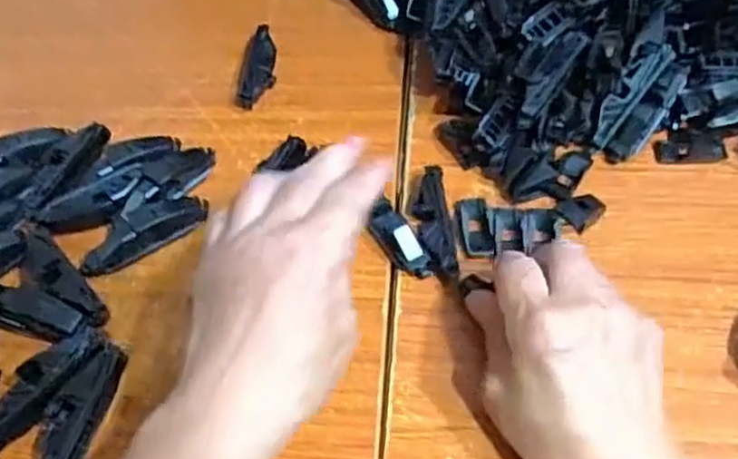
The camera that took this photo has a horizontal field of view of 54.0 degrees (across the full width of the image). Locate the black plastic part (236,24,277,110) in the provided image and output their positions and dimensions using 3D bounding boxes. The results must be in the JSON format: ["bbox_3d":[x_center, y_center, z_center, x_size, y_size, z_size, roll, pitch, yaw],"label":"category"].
[{"bbox_3d":[-0.082,-0.119,0.527,0.028,0.025,0.070,-4,54,0],"label":"black plastic part"}]

